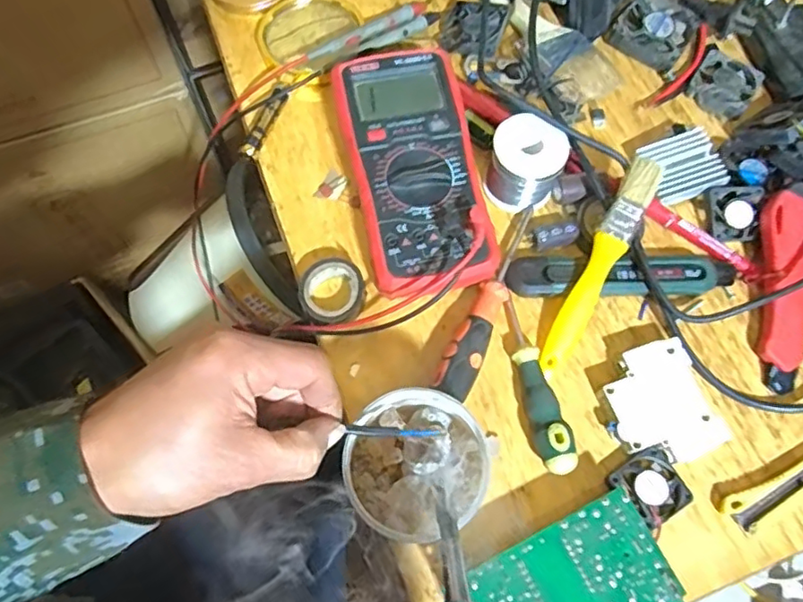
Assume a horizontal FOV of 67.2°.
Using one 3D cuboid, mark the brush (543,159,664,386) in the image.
[{"bbox_3d":[0.138,-0.023,0.422,0.023,0.008,0.161,27,89,9],"label":"brush"}]

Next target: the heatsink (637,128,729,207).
[{"bbox_3d":[0.219,-0.104,0.473,0.054,0.016,0.049,-22,79,0],"label":"heatsink"}]

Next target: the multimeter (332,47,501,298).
[{"bbox_3d":[0.008,-0.090,0.441,0.090,0.055,0.189,-11,69,-6],"label":"multimeter"}]

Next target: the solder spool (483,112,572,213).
[{"bbox_3d":[0.092,-0.102,0.447,0.052,0.049,0.049,1,69,-1],"label":"solder spool"}]

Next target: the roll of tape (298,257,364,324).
[{"bbox_3d":[-0.049,-0.006,0.430,0.045,0.016,0.047,1,69,-1],"label":"roll of tape"}]

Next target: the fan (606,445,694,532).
[{"bbox_3d":[0.160,0.120,0.388,0.040,0.011,0.040,-33,73,-13],"label":"fan"}]

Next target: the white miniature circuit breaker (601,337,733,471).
[{"bbox_3d":[0.170,0.070,0.403,0.064,0.017,0.077,-17,70,-8],"label":"white miniature circuit breaker"}]

